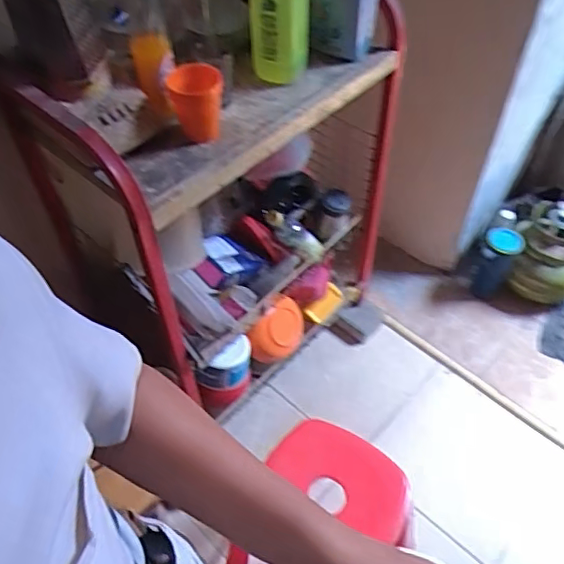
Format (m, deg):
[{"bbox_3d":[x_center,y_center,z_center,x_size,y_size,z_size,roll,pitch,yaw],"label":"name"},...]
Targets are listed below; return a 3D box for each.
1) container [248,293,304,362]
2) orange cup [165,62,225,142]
[{"bbox_3d":[-0.004,0.109,1.454,0.200,0.142,0.088,-34,57,-25],"label":"container"},{"bbox_3d":[-0.141,-0.301,0.978,0.088,0.112,0.095,-3,49,3],"label":"orange cup"}]

